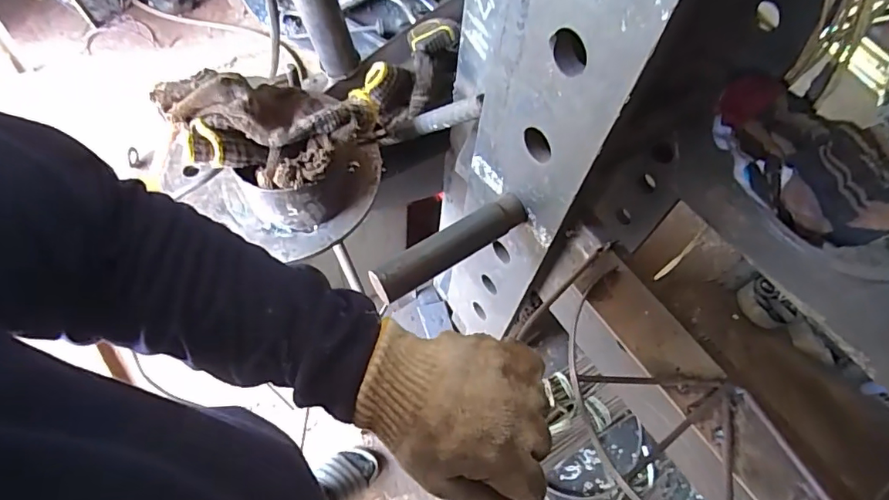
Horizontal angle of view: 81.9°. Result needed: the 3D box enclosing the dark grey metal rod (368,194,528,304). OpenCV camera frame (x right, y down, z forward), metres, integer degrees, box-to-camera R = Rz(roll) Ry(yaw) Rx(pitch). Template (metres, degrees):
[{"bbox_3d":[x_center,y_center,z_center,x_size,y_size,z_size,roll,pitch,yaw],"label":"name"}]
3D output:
[{"bbox_3d":[0.006,-0.004,0.471,0.160,0.026,0.027,-29,67,-19],"label":"dark grey metal rod"}]

